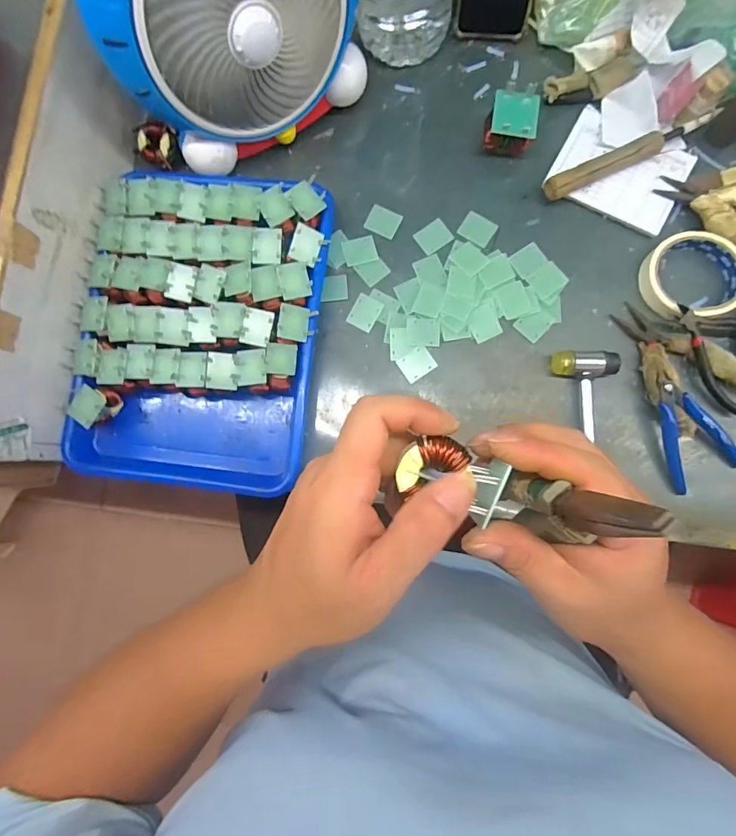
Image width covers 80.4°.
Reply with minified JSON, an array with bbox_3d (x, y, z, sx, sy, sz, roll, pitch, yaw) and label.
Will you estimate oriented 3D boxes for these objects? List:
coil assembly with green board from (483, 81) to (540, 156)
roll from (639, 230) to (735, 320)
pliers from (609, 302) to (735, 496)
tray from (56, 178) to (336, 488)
[{"bbox_3d":[0.151,-0.309,0.462,0.049,0.051,0.053,4,84,5],"label":"coil assembly with green board"},{"bbox_3d":[0.329,-0.144,0.439,0.094,0.025,0.088,0,84,4],"label":"roll"},{"bbox_3d":[0.302,-0.027,0.427,0.064,0.028,0.184,-20,83,2],"label":"pliers"},{"bbox_3d":[-0.178,-0.090,0.457,0.246,0.055,0.317,7,84,5],"label":"tray"}]

